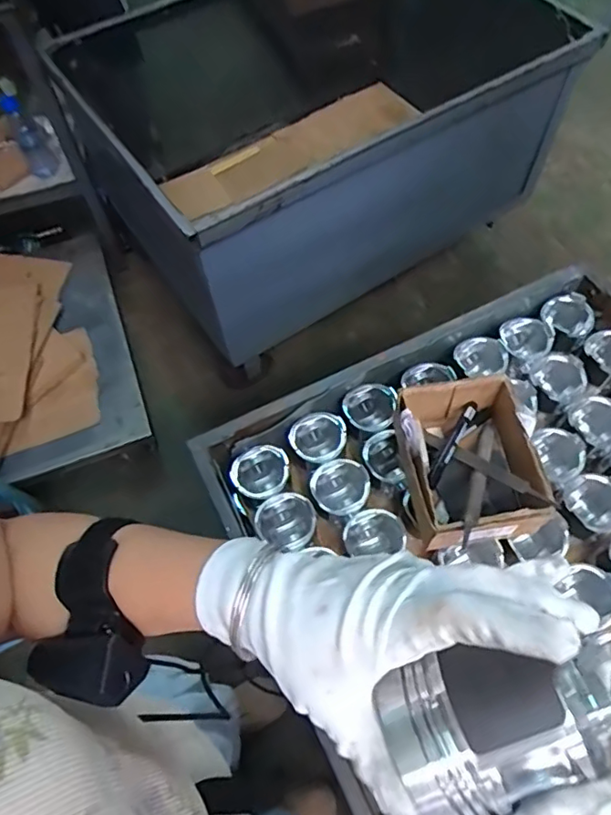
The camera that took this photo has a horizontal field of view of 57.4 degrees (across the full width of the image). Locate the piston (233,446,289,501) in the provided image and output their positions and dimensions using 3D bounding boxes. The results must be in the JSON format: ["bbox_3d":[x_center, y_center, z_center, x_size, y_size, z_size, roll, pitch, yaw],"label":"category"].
[{"bbox_3d":[-0.065,0.103,0.841,0.085,0.062,0.080,-23,64,-10],"label":"piston"}]

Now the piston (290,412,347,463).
[{"bbox_3d":[0.021,0.055,0.861,0.082,0.071,0.076,-1,62,2],"label":"piston"}]

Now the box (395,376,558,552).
[{"bbox_3d":[0.213,0.081,0.756,0.155,0.127,0.200,-7,62,-1],"label":"box"}]

